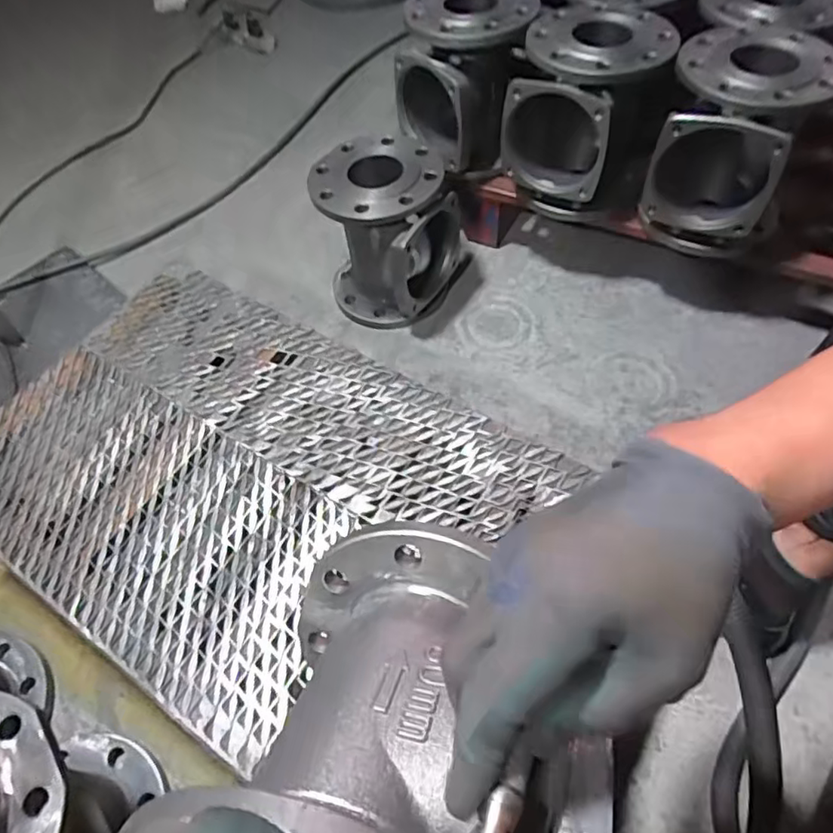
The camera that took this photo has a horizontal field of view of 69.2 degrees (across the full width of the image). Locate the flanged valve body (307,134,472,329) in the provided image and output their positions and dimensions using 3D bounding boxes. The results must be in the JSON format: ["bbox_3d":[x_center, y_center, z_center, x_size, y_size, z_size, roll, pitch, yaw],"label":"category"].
[{"bbox_3d":[-0.048,-0.278,0.956,0.198,0.236,0.181,23,60,19],"label":"flanged valve body"}]

